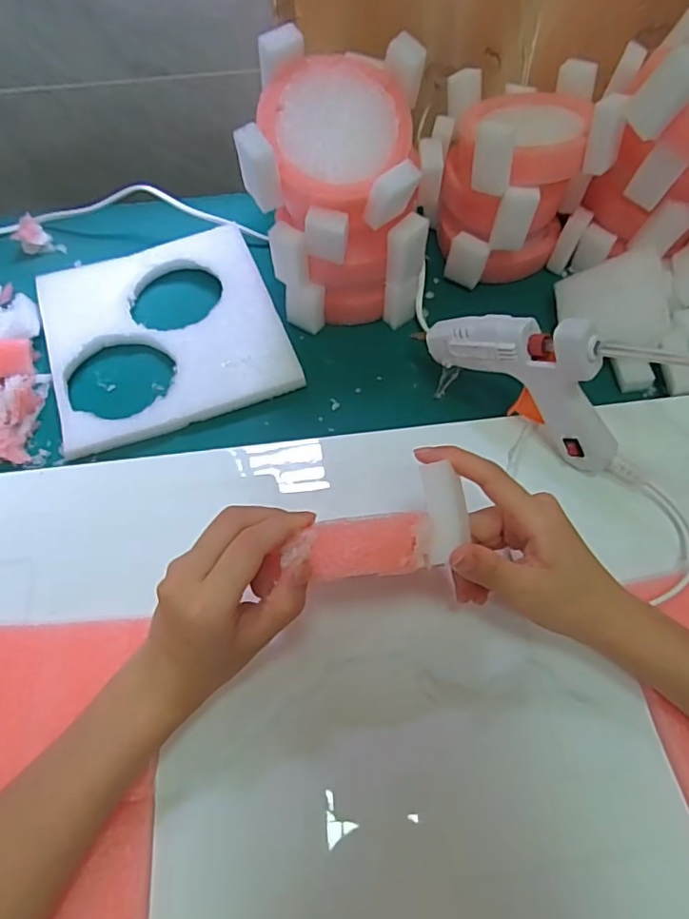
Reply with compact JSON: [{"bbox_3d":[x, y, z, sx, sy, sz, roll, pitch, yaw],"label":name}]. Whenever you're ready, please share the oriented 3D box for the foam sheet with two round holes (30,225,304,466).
[{"bbox_3d":[-0.142,-0.105,0.459,0.175,0.012,0.182,-18,61,-9],"label":"foam sheet with two round holes"}]

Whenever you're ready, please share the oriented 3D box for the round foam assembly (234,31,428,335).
[{"bbox_3d":[0.002,-0.184,0.416,0.114,0.162,0.100,4,60,3],"label":"round foam assembly"}]

